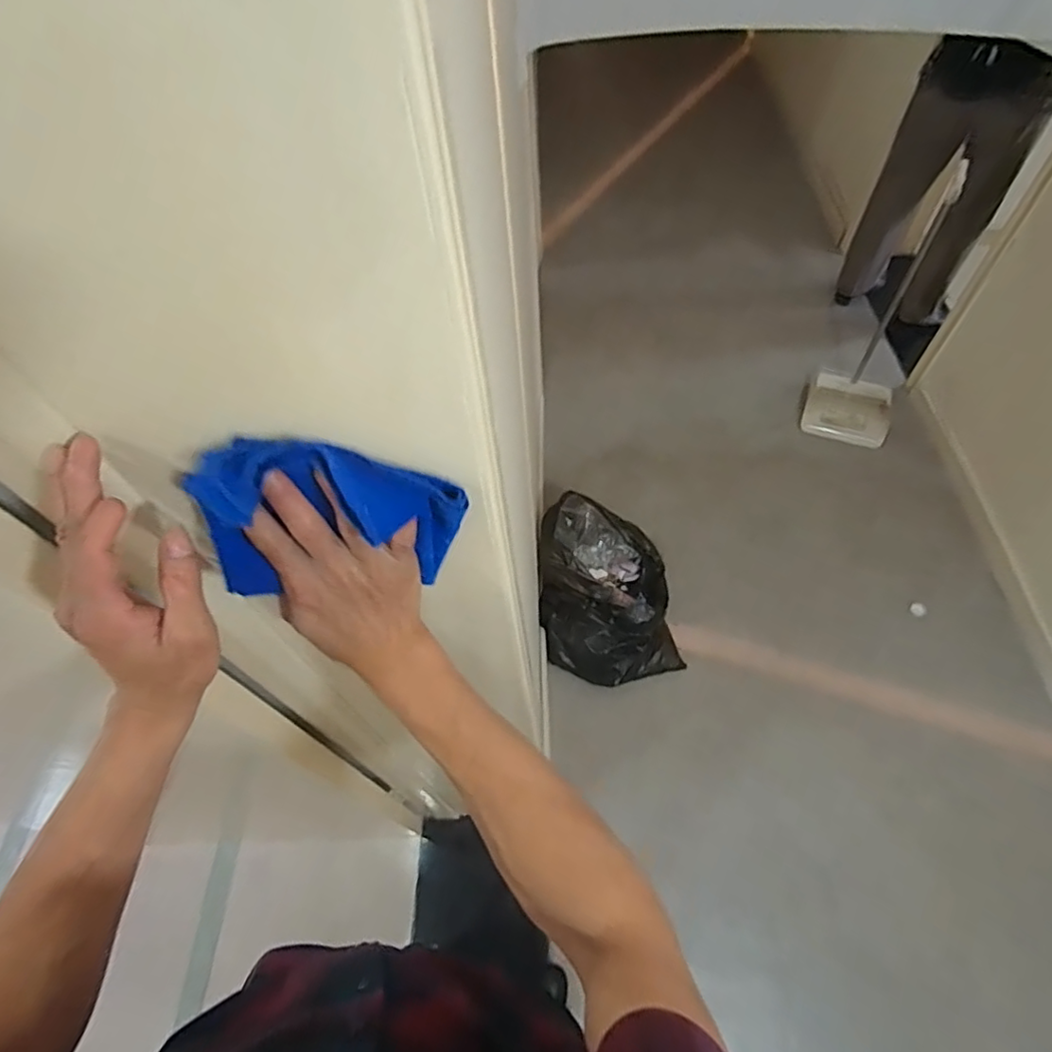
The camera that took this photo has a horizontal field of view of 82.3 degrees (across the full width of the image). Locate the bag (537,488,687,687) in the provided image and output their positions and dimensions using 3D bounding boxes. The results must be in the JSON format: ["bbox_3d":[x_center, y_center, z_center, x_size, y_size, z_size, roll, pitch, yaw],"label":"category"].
[{"bbox_3d":[0.214,0.175,1.674,0.359,0.240,0.479,-10,56,-3],"label":"bag"}]

